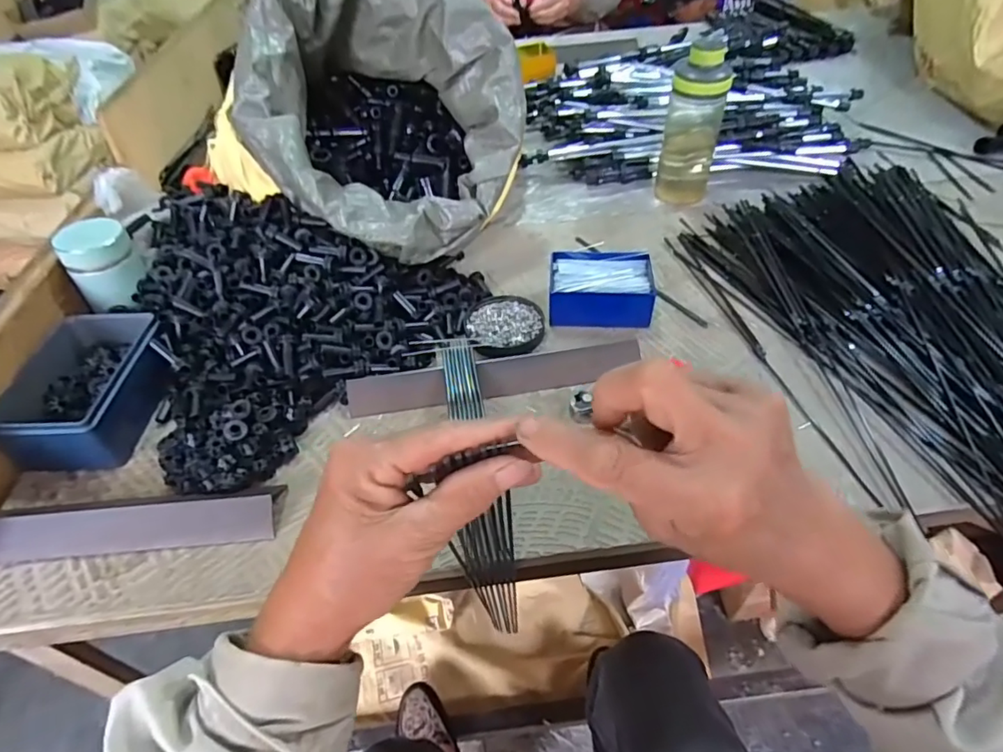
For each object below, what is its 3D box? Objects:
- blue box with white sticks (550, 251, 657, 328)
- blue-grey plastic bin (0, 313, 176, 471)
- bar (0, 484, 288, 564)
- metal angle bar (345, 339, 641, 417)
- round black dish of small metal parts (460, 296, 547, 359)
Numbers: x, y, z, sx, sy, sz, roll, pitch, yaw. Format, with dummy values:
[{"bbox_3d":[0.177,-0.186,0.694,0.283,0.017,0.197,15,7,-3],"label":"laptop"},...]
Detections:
[{"bbox_3d":[0.108,-0.093,0.613,0.107,0.047,0.086,0,47,4],"label":"blue box with white sticks"},{"bbox_3d":[-0.380,0.011,0.528,0.110,0.062,0.155,0,47,4],"label":"blue-grey plastic bin"},{"bbox_3d":[-0.294,0.112,0.440,0.239,0.024,0.045,-5,47,-1],"label":"bar"},{"bbox_3d":[-0.005,0.001,0.534,0.276,0.025,0.031,-8,47,-4],"label":"metal angle bar"},{"bbox_3d":[0.004,-0.054,0.600,0.084,0.014,0.081,-2,47,2],"label":"round black dish of small metal parts"}]

